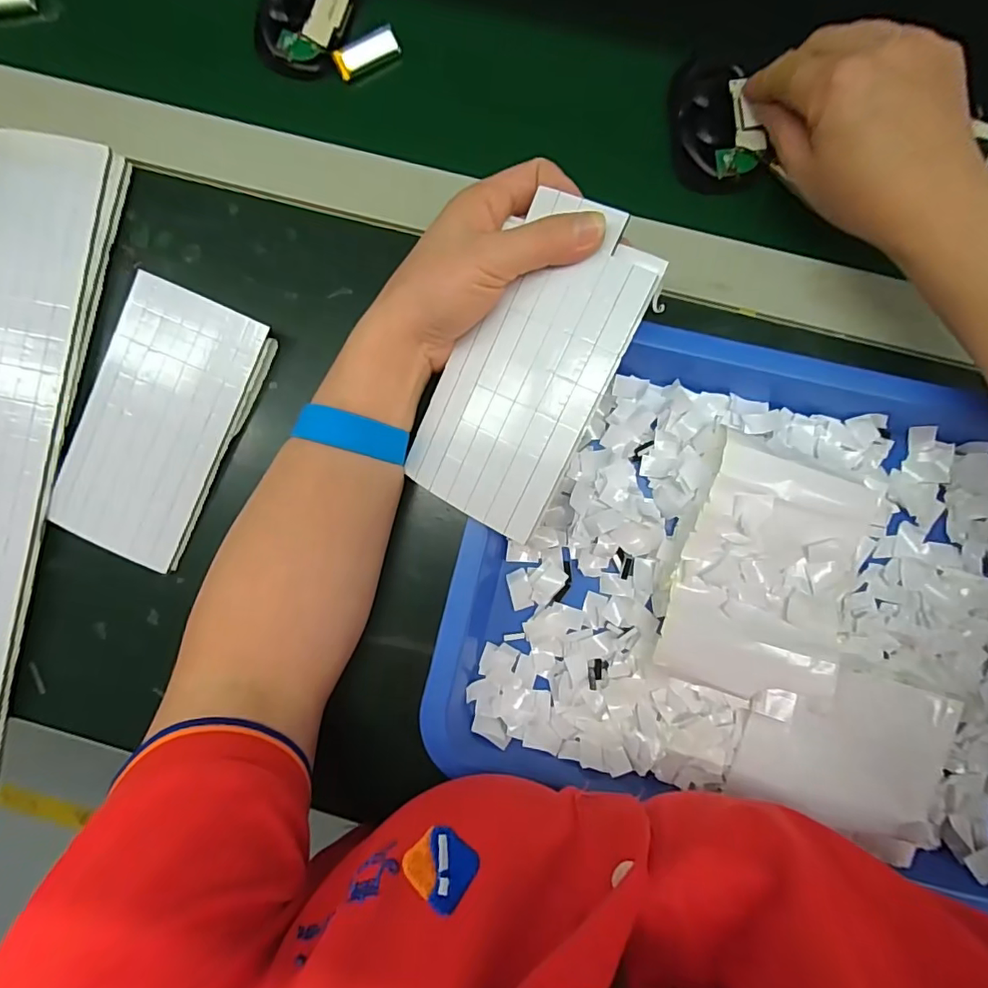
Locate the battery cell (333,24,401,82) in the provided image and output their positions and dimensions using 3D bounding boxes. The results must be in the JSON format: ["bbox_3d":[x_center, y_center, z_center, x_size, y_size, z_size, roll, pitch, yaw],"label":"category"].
[{"bbox_3d":[-0.081,-0.284,0.343,0.042,0.007,0.015,-26,84,1],"label":"battery cell"}]

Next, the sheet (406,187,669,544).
[{"bbox_3d":[0.016,-0.065,0.276,0.086,0.008,0.160,30,101,20],"label":"sheet"}]

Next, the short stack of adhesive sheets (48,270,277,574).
[{"bbox_3d":[-0.206,-0.042,0.324,0.089,0.014,0.160,25,87,5],"label":"short stack of adhesive sheets"}]

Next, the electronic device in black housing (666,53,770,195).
[{"bbox_3d":[0.137,-0.228,0.332,0.049,0.019,0.077,-12,85,2],"label":"electronic device in black housing"}]

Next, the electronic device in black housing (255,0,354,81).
[{"bbox_3d":[-0.121,-0.305,0.342,0.052,0.016,0.070,19,86,5],"label":"electronic device in black housing"}]

